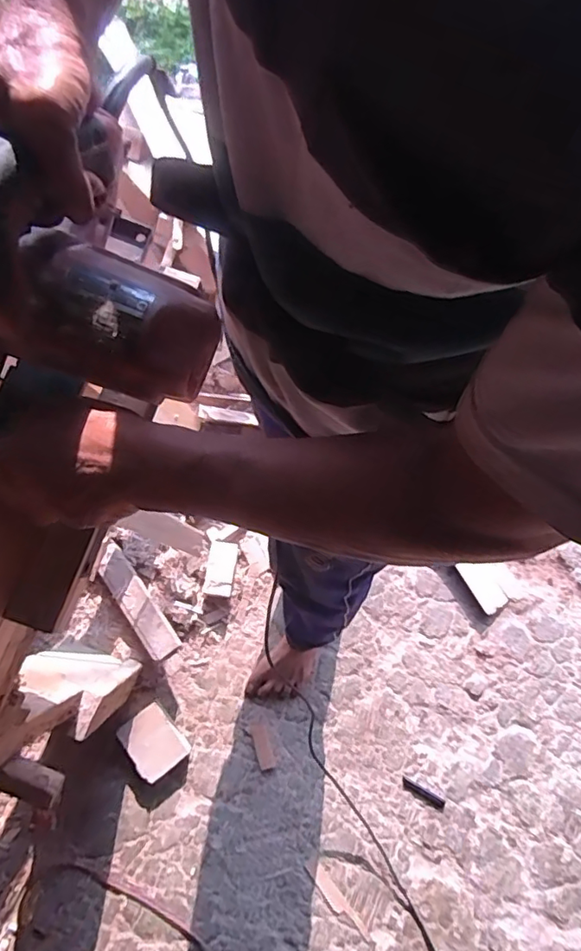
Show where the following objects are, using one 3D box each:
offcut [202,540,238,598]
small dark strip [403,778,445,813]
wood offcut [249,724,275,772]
[{"bbox_3d":[-0.150,0.197,1.170,0.059,0.018,0.117,7,62,2],"label":"offcut"},{"bbox_3d":[0.269,0.650,1.118,0.092,0.004,0.023,26,78,7],"label":"small dark strip"},{"bbox_3d":[-0.057,0.562,1.139,0.031,0.004,0.089,-20,77,-4],"label":"wood offcut"}]

